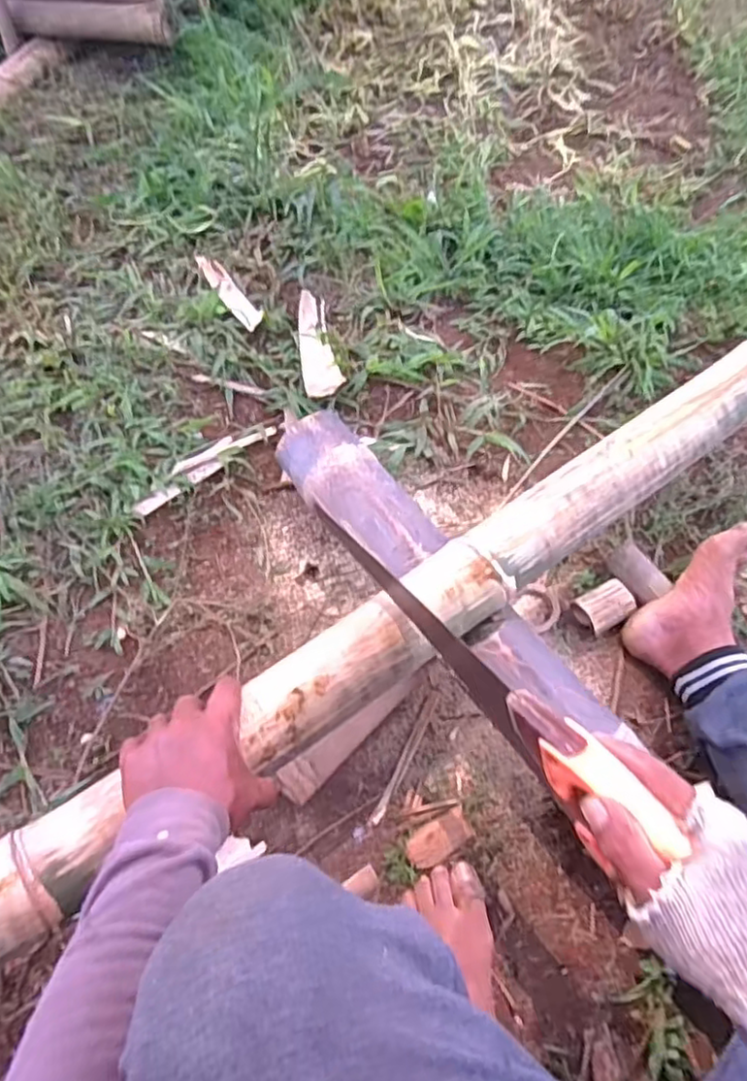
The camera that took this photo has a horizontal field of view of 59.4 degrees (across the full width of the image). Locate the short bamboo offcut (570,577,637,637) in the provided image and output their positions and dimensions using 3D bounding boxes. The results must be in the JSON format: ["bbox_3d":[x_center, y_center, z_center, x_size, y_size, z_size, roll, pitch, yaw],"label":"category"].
[{"bbox_3d":[0.287,0.082,0.811,0.063,0.038,0.053,-23,60,-16],"label":"short bamboo offcut"}]

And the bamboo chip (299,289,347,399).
[{"bbox_3d":[-0.096,-0.326,1.066,0.060,0.022,0.230,-9,57,-7],"label":"bamboo chip"}]

